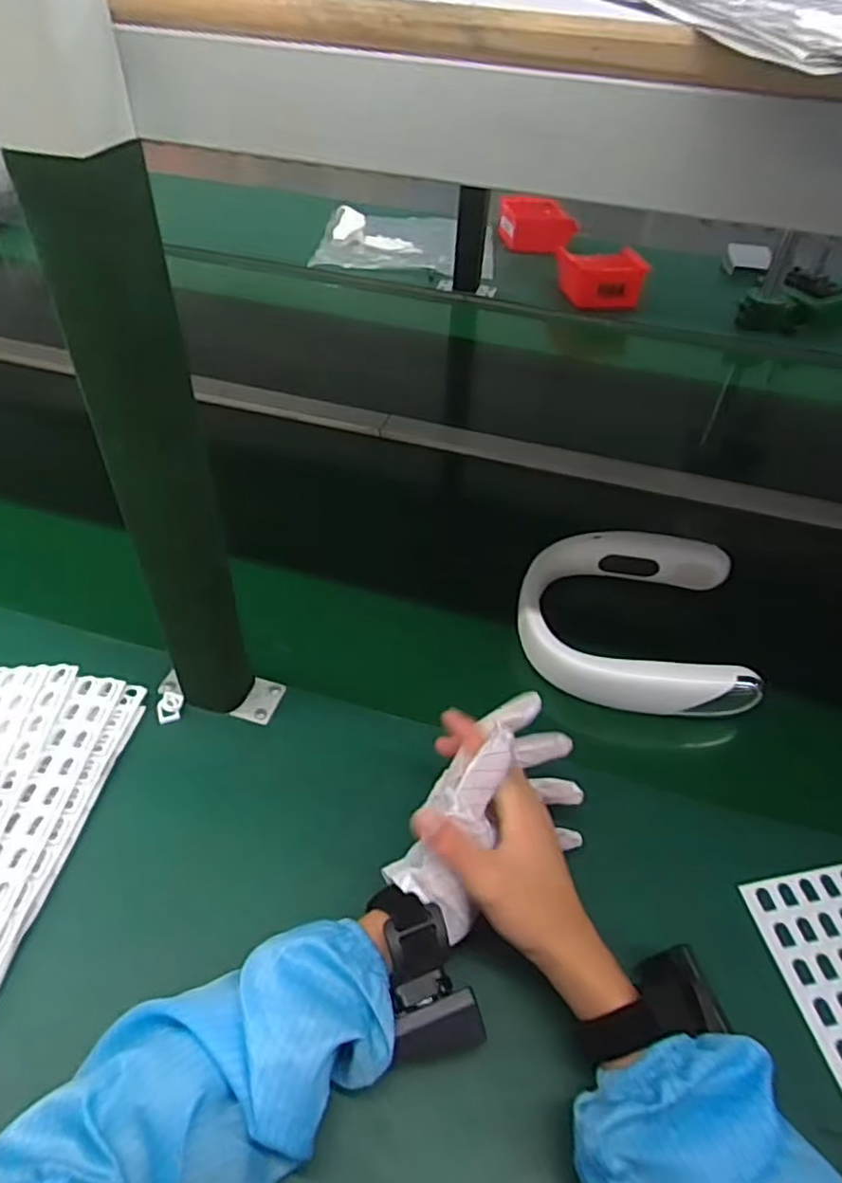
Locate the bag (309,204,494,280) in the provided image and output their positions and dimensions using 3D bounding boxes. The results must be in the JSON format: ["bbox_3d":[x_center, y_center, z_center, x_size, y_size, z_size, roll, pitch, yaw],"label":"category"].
[{"bbox_3d":[-0.021,-0.664,1.284,0.326,0.047,0.279,8,47,4],"label":"bag"}]

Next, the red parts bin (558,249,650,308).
[{"bbox_3d":[0.310,-0.546,1.175,0.142,0.072,0.112,-3,47,-6],"label":"red parts bin"}]

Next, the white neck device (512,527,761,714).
[{"bbox_3d":[0.194,0.016,0.638,0.195,0.054,0.189,6,47,3],"label":"white neck device"}]

